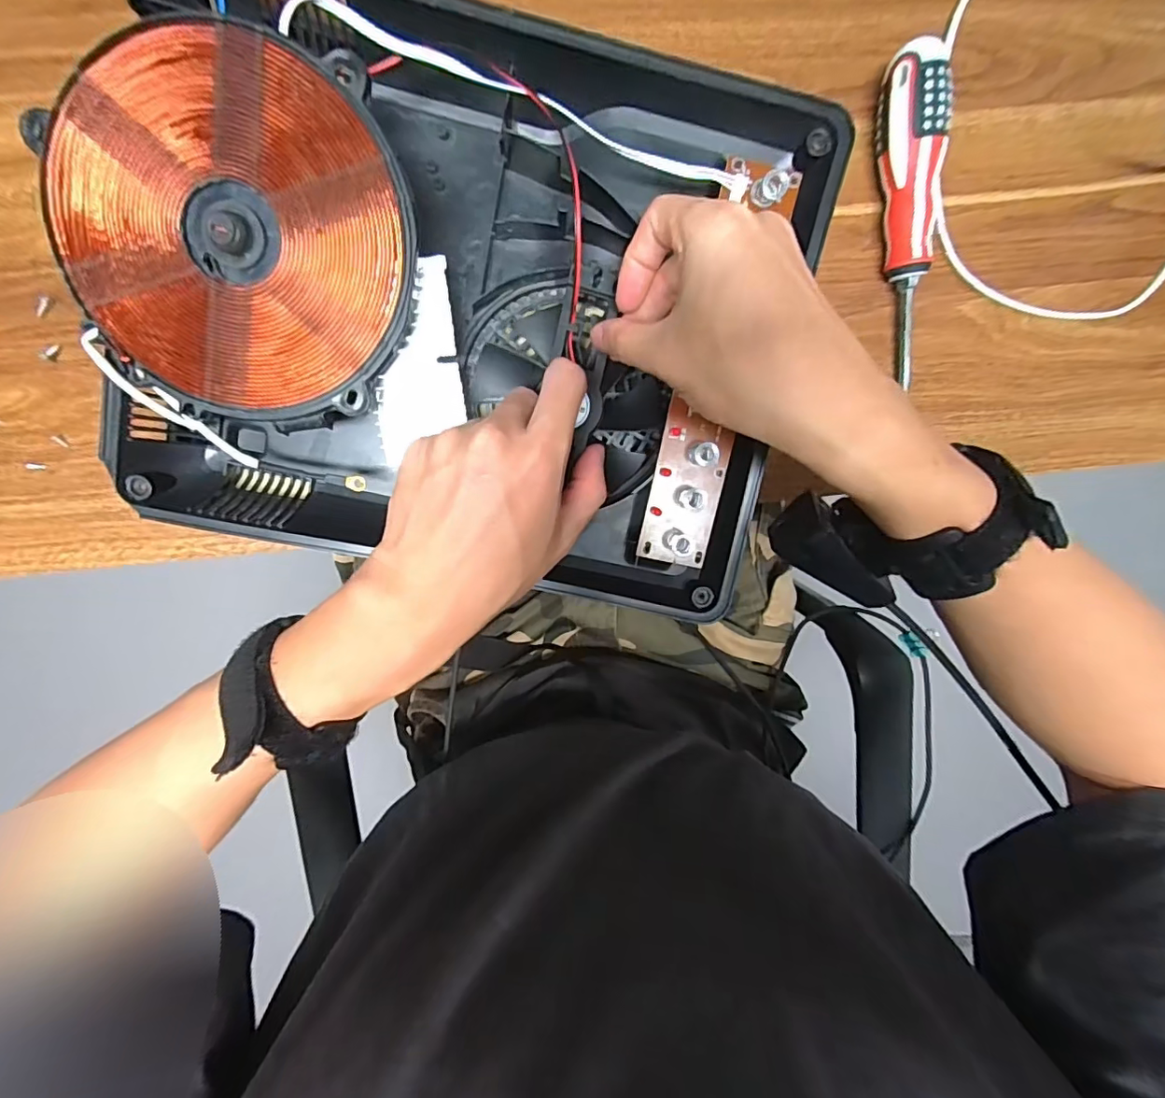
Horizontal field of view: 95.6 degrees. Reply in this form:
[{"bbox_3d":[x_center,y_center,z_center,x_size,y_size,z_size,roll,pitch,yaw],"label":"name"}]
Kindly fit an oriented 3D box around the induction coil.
[{"bbox_3d":[-0.157,-0.142,0.240,0.151,0.020,0.152,-1,99,-4],"label":"induction coil"}]

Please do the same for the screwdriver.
[{"bbox_3d":[0.191,-0.187,0.307,0.028,0.037,0.170,-11,100,-2],"label":"screwdriver"}]

